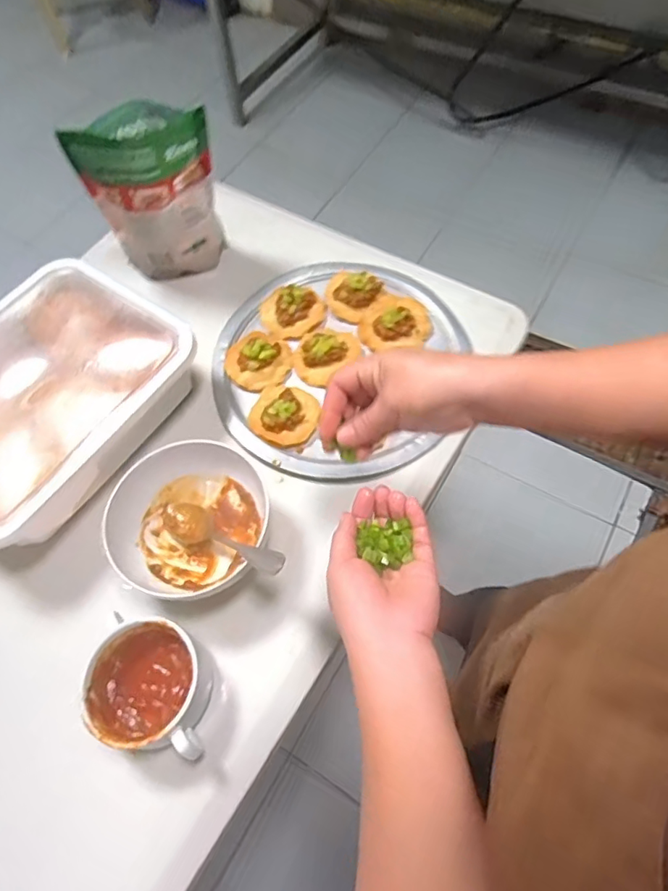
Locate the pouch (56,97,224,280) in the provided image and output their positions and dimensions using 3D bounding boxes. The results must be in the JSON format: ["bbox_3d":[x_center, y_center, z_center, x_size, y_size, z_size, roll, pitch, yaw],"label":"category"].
[{"bbox_3d":[-0.217,-0.308,0.688,0.154,0.188,0.076,-24,63,-9],"label":"pouch"}]

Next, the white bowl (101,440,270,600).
[{"bbox_3d":[-0.143,0.080,0.555,0.153,0.070,0.155,-2,62,3],"label":"white bowl"}]

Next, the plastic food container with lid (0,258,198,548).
[{"bbox_3d":[-0.322,-0.055,0.616,0.267,0.069,0.308,30,68,18],"label":"plastic food container with lid"}]

